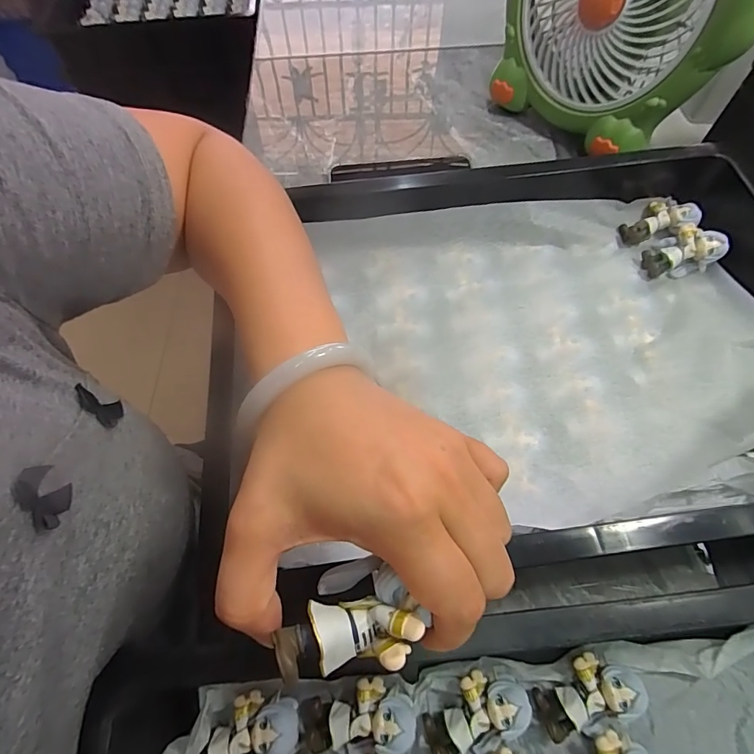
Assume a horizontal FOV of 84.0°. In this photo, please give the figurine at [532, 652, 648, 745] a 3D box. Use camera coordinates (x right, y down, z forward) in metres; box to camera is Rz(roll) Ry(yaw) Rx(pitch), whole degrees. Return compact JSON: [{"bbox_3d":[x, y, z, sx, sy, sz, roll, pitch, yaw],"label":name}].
[{"bbox_3d":[0.128,0.194,0.254,0.059,0.021,0.040,-11,64,-4],"label":"figurine"}]

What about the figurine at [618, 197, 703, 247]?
[{"bbox_3d":[0.261,-0.143,0.390,0.063,0.025,0.040,-20,67,14],"label":"figurine"}]

